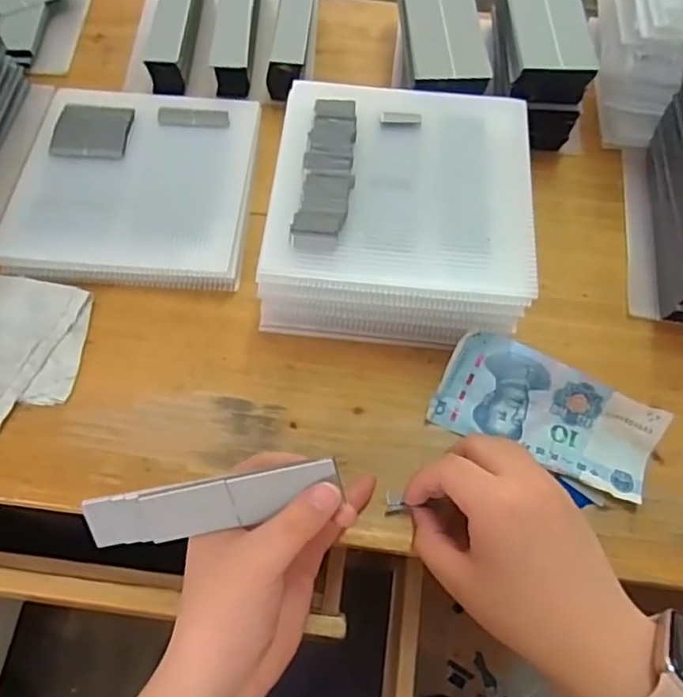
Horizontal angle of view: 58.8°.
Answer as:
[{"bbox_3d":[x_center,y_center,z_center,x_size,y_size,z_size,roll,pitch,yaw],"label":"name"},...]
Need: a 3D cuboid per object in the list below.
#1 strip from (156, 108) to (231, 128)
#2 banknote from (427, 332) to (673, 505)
[{"bbox_3d":[-0.112,-0.176,0.458,0.053,0.004,0.018,3,64,-1],"label":"strip"},{"bbox_3d":[0.127,0.040,0.375,0.132,0.020,0.064,22,87,4],"label":"banknote"}]

